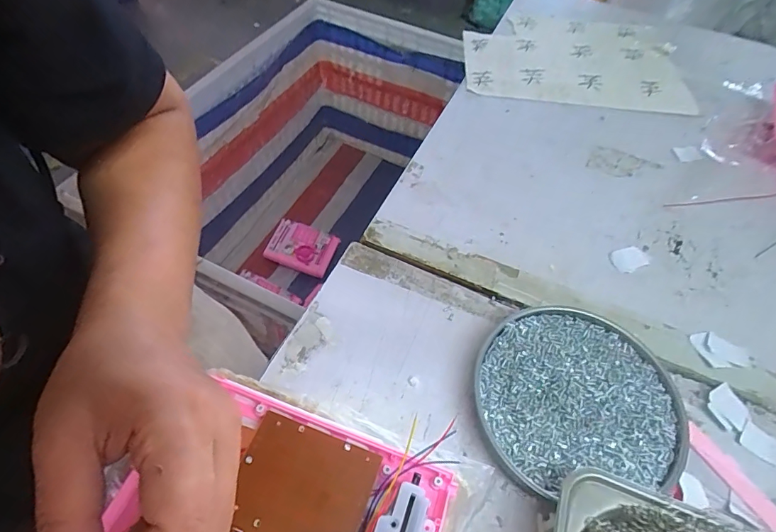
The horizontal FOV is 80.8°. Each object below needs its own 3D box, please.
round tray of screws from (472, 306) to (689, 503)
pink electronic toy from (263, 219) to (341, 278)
[{"bbox_3d":[0.127,0.087,0.313,0.131,0.018,0.121,2,53,-3],"label":"round tray of screws"},{"bbox_3d":[-0.221,-0.046,1.178,0.159,0.049,0.131,19,54,9],"label":"pink electronic toy"}]

